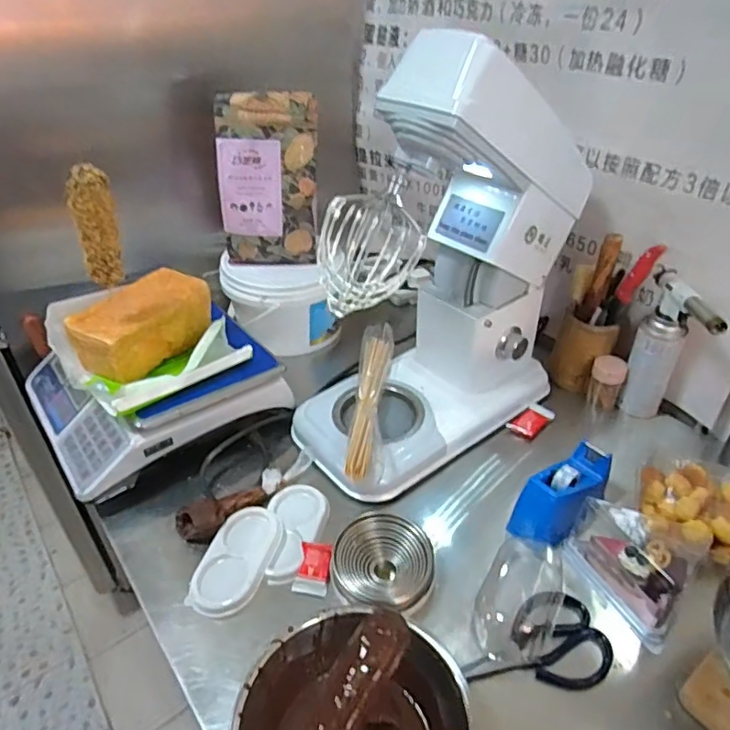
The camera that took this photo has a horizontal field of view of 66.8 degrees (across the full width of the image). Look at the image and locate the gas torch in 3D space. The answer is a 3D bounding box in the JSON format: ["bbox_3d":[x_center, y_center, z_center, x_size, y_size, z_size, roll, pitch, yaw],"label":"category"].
[{"bbox_3d":[0.440,-0.006,0.826,0.073,0.233,0.161,13,39,18],"label":"gas torch"}]

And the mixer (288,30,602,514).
[{"bbox_3d":[0.106,-0.133,0.767,0.430,0.514,0.201,-25,43,-30],"label":"mixer"}]

